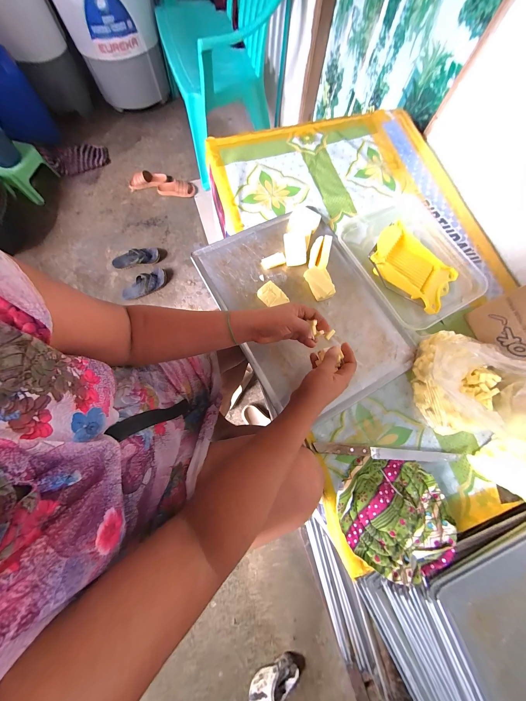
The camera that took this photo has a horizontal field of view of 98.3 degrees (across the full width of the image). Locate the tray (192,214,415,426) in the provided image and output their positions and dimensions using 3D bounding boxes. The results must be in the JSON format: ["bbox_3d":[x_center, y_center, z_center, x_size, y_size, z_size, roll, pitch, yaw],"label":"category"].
[{"bbox_3d":[0.089,-0.098,0.496,0.327,0.034,0.447,-28,76,-7],"label":"tray"}]

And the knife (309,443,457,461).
[{"bbox_3d":[0.226,0.188,0.416,0.262,0.013,0.020,5,74,-1],"label":"knife"}]

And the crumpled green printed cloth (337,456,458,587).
[{"bbox_3d":[0.221,0.281,0.383,0.178,0.027,0.171,6,74,-1],"label":"crumpled green printed cloth"}]

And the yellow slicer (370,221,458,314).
[{"bbox_3d":[0.331,-0.186,0.499,0.192,0.057,0.128,33,76,7],"label":"yellow slicer"}]

